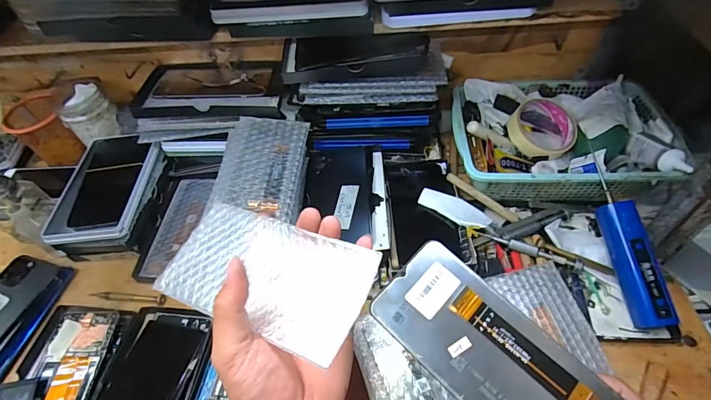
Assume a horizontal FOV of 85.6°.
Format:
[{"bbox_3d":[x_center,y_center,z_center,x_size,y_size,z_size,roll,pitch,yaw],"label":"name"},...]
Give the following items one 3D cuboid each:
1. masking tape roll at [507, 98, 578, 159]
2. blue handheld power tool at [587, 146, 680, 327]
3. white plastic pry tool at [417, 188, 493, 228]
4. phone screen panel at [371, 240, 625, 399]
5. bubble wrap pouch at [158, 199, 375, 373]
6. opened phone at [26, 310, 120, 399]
[{"bbox_3d":[0.254,-0.089,0.526,0.083,0.028,0.072,9,60,-8],"label":"masking tape roll"},{"bbox_3d":[0.297,0.041,0.422,0.027,0.038,0.187,-7,70,-1],"label":"blue handheld power tool"},{"bbox_3d":[0.126,0.011,0.486,0.090,0.009,0.036,32,58,17],"label":"white plastic pry tool"},{"bbox_3d":[0.088,0.099,0.248,0.072,0.004,0.151,-43,72,-15],"label":"phone screen panel"},{"bbox_3d":[-0.070,0.054,0.293,0.158,0.008,0.083,15,58,23],"label":"bubble wrap pouch"},{"bbox_3d":[-0.315,0.196,0.408,0.082,0.008,0.162,-4,55,2],"label":"opened phone"}]

